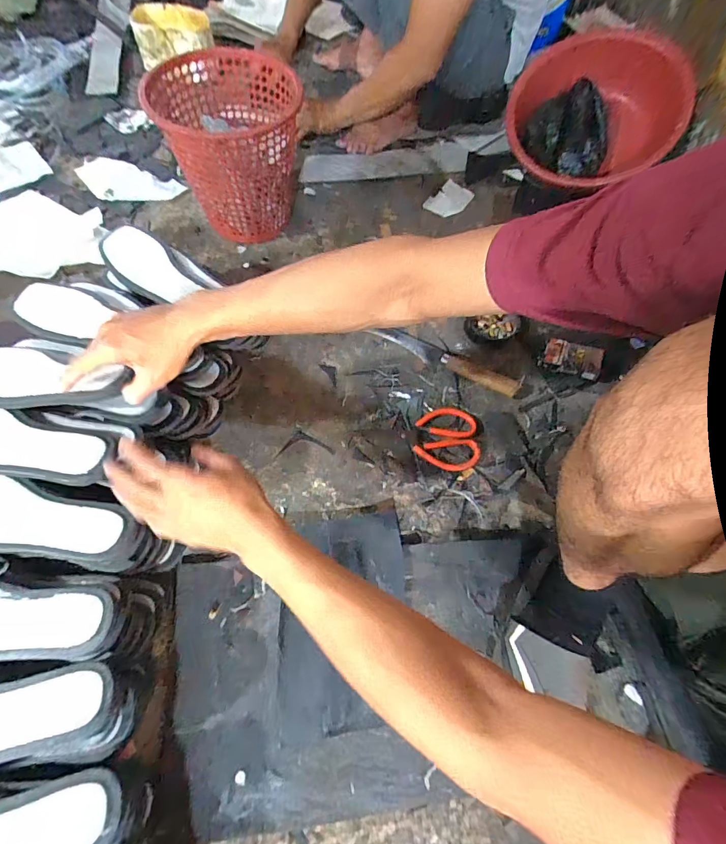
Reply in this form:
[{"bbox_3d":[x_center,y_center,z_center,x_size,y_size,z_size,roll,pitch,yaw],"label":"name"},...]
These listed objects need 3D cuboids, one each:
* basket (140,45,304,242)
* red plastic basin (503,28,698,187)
[{"bbox_3d":[-0.257,-0.524,0.795,0.247,0.239,0.290,3,63,-2],"label":"basket"},{"bbox_3d":[0.516,-0.698,0.882,0.389,0.135,0.349,-8,88,1],"label":"red plastic basin"}]

